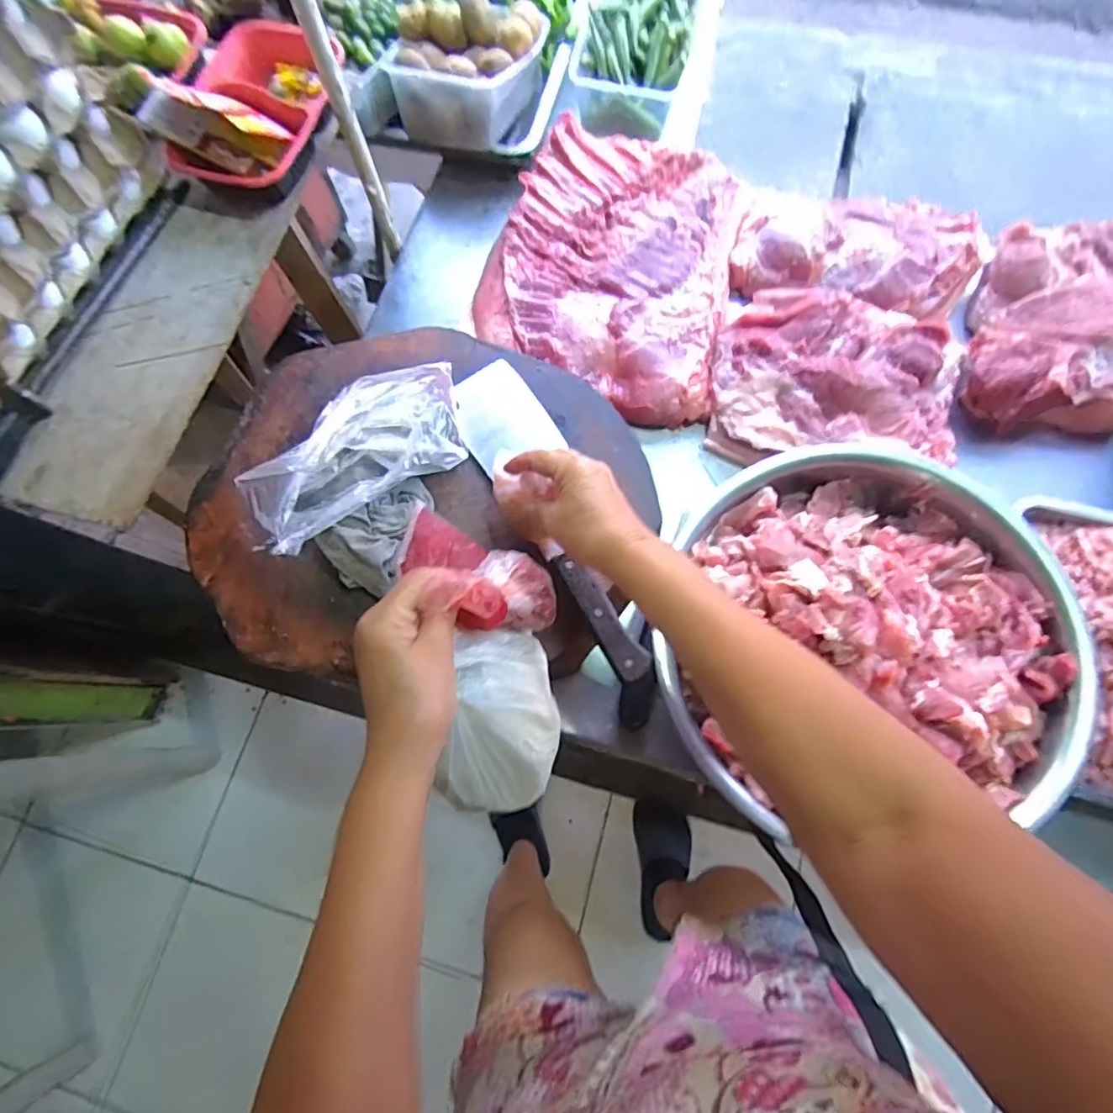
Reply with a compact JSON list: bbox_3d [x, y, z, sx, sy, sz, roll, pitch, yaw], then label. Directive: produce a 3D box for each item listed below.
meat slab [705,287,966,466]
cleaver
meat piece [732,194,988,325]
[{"bbox_3d":[0.331,-0.214,0.686,0.280,0.065,0.225,5,76,3],"label":"meat slab"},{"bbox_3d":[0.004,-0.052,0.585,0.090,0.027,0.358,-31,77,-6],"label":"cleaver"},{"bbox_3d":[0.380,-0.390,0.742,0.294,0.049,0.156,8,76,4],"label":"meat piece"}]

